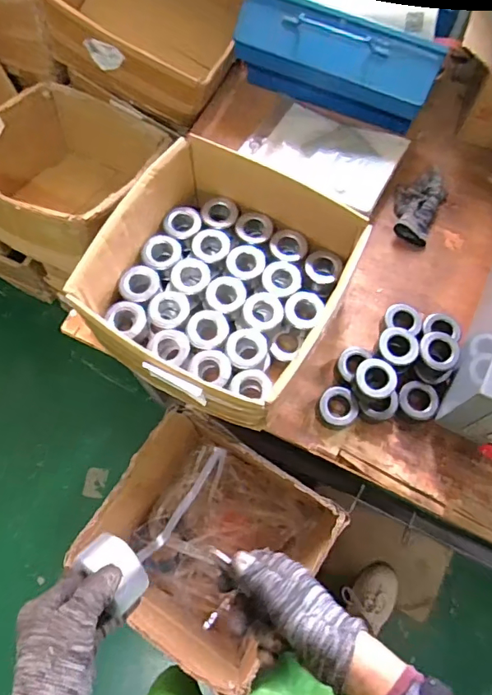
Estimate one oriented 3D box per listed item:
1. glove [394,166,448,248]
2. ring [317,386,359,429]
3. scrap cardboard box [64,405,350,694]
[{"bbox_3d":[0.313,-0.262,0.872,0.089,0.037,0.146,26,73,9],"label":"glove"},{"bbox_3d":[0.142,0.092,0.744,0.060,0.030,0.061,0,71,0],"label":"ring"},{"bbox_3d":[-0.065,0.324,0.835,0.298,0.281,0.294,31,73,10],"label":"scrap cardboard box"}]

